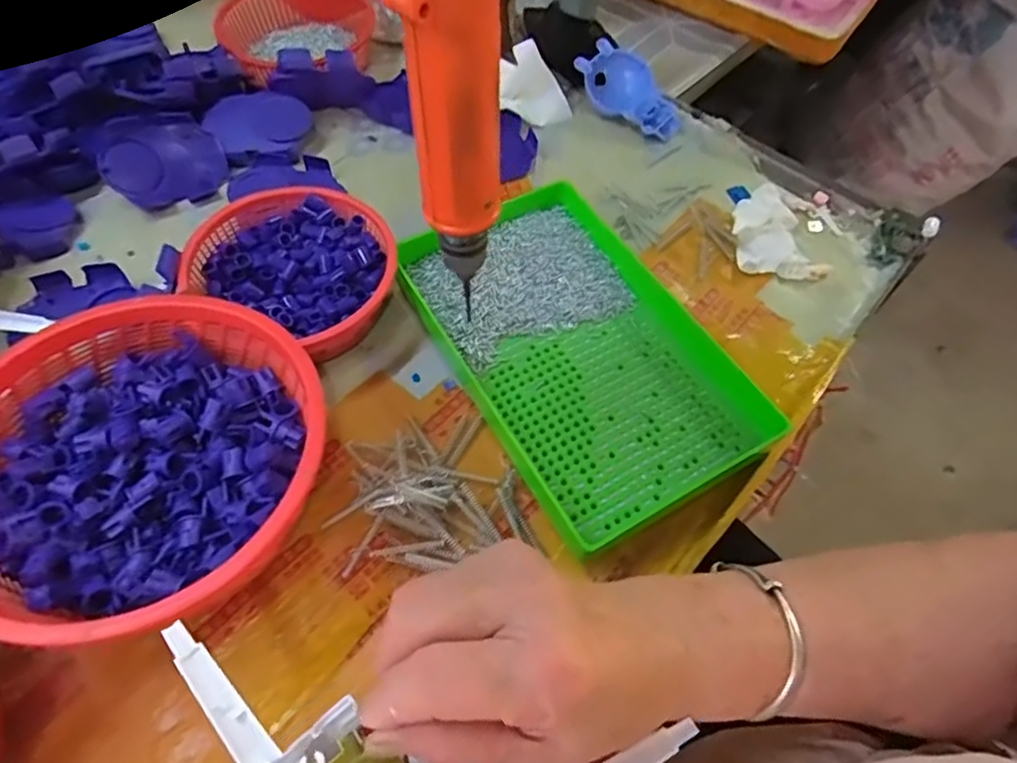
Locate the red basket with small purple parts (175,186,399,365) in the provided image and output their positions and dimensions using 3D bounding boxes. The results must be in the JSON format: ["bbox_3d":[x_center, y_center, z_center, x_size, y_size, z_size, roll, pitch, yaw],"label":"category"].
[{"bbox_3d":[-0.139,-0.075,0.432,0.132,0.050,0.116,21,58,9],"label":"red basket with small purple parts"}]

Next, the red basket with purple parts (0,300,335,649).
[{"bbox_3d":[-0.188,0.047,0.337,0.176,0.080,0.177,31,60,16],"label":"red basket with purple parts"}]

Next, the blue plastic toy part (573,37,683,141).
[{"bbox_3d":[0.108,-0.253,0.560,0.103,0.033,0.044,46,66,7],"label":"blue plastic toy part"}]

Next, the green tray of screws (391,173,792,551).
[{"bbox_3d":[0.041,-0.025,0.417,0.149,0.033,0.246,-24,62,-18],"label":"green tray of screws"}]

